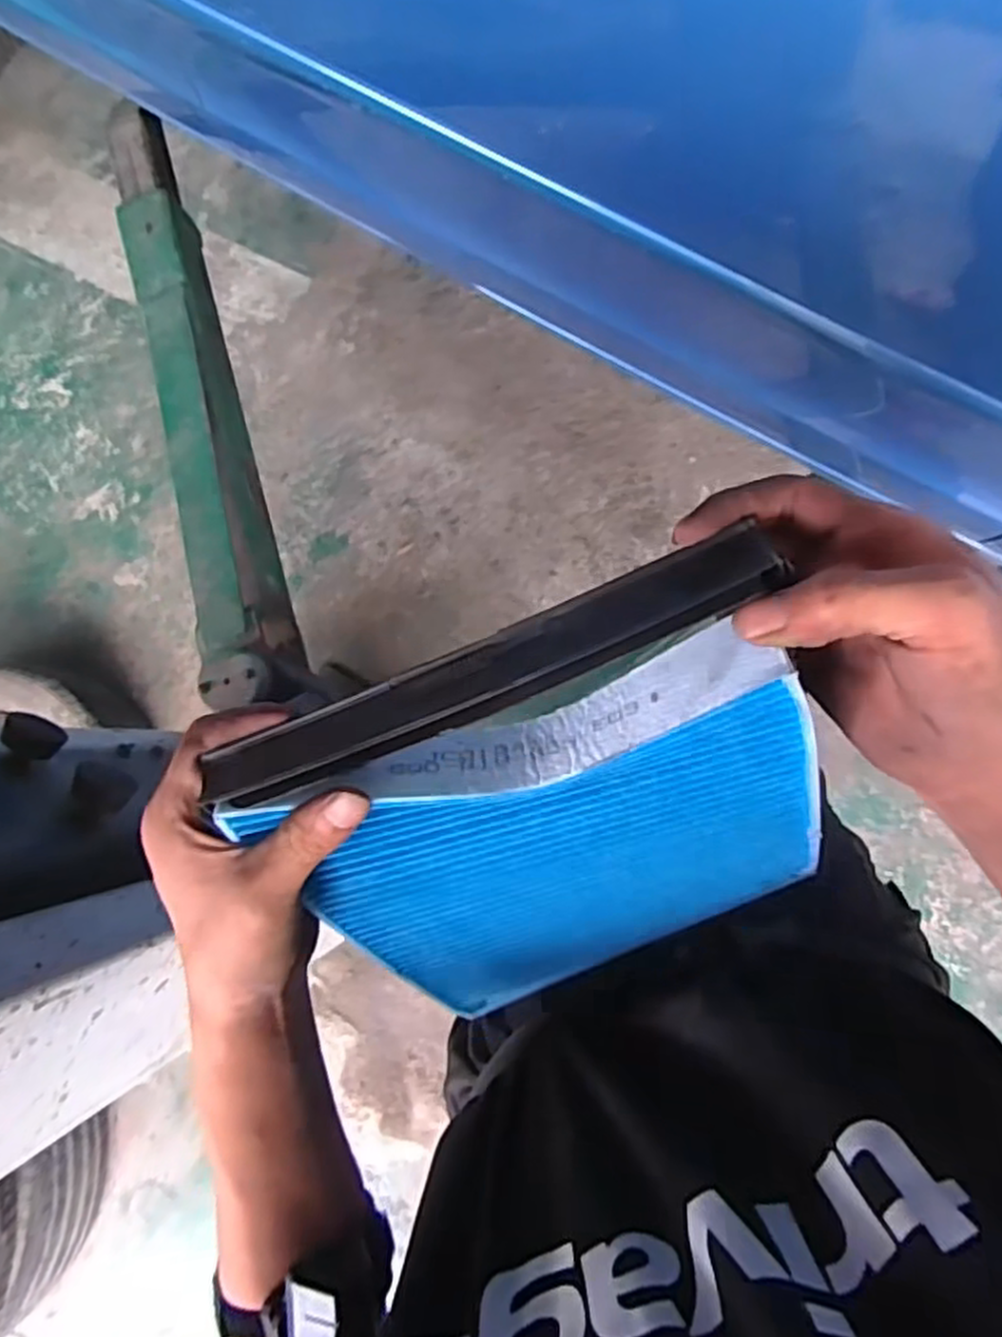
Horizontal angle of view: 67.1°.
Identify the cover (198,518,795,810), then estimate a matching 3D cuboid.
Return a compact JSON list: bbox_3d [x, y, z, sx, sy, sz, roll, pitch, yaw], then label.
[{"bbox_3d":[-0.008,0.003,0.264,0.210,0.013,0.027,-23,85,9],"label":"cover"}]

